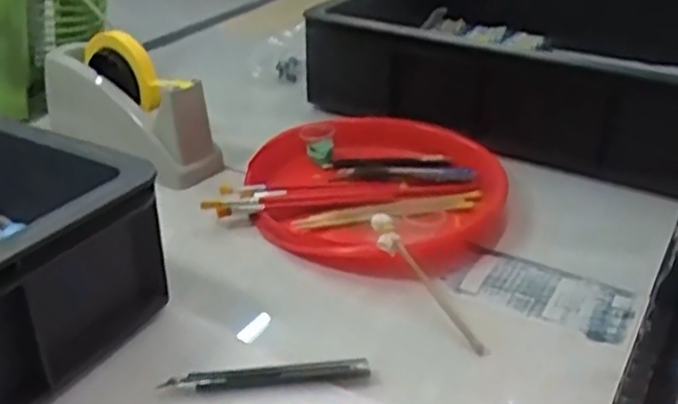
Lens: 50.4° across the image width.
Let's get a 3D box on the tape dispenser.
[{"bbox_3d":[-0.228,-0.114,0.774,0.216,0.107,0.073,25,38,36],"label":"tape dispenser"}]

